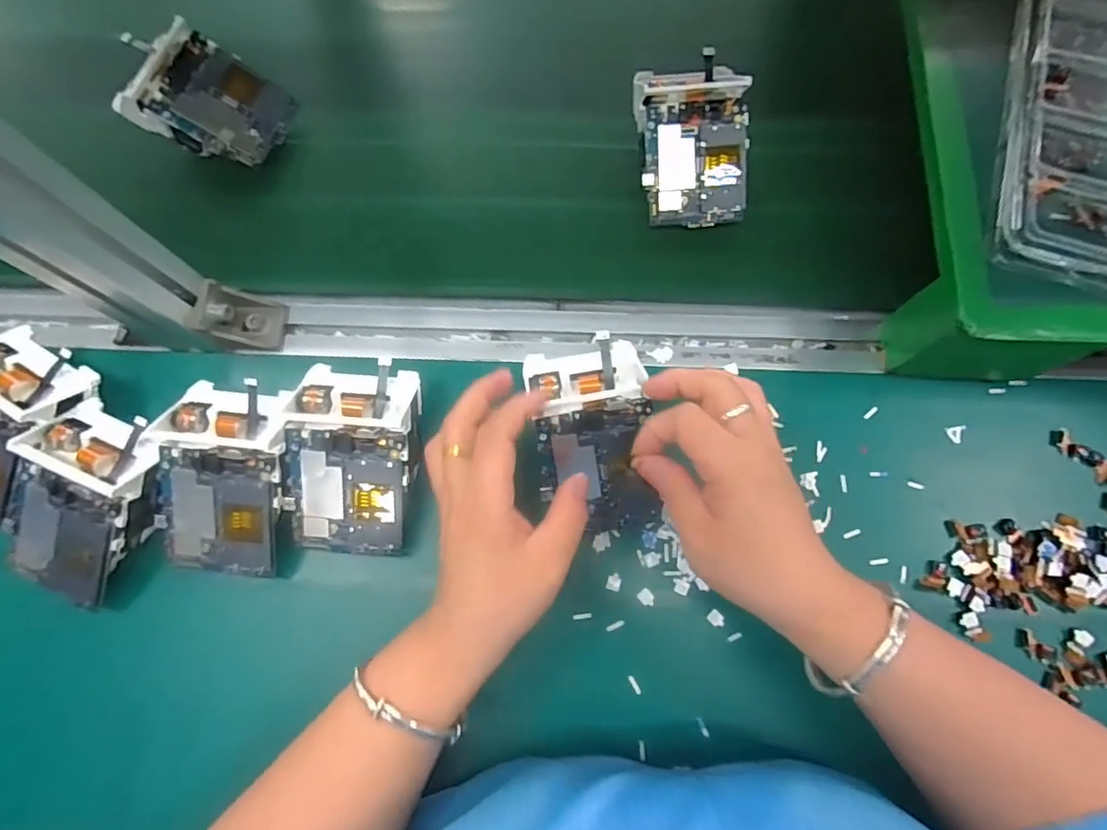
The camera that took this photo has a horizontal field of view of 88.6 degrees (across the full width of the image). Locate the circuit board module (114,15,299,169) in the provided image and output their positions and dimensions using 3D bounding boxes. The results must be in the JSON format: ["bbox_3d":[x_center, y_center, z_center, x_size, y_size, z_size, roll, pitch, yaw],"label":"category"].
[{"bbox_3d":[-0.257,-0.233,0.426,0.102,0.023,0.077,31,80,-20],"label":"circuit board module"}]

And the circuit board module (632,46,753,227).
[{"bbox_3d":[0.099,-0.196,0.409,0.076,0.028,0.114,-2,101,3],"label":"circuit board module"}]

